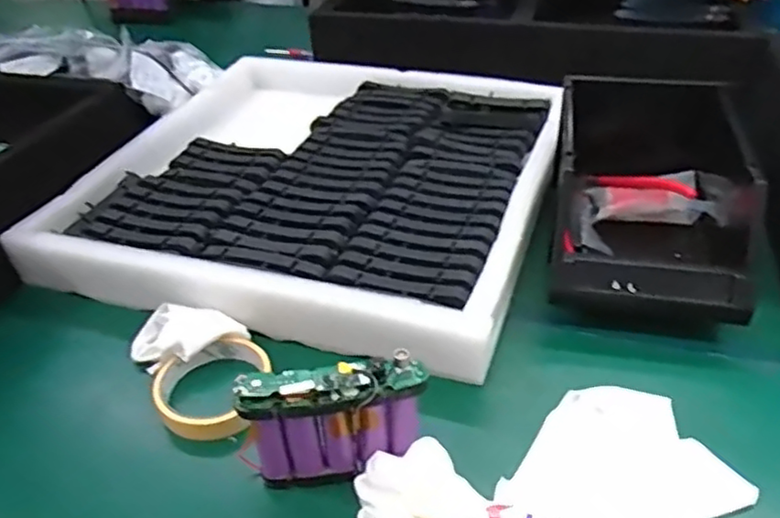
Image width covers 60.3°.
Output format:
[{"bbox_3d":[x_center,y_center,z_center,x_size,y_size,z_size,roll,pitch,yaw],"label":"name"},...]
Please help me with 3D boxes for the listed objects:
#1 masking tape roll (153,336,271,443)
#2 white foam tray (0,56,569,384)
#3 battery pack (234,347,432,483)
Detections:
[{"bbox_3d":[-0.135,0.099,0.517,0.084,0.021,0.085,-9,39,-8],"label":"masking tape roll"},{"bbox_3d":[-0.067,-0.092,0.722,0.459,0.049,0.477,12,41,18],"label":"white foam tray"},{"bbox_3d":[-0.036,0.105,0.435,0.117,0.088,0.030,-2,38,1],"label":"battery pack"}]

